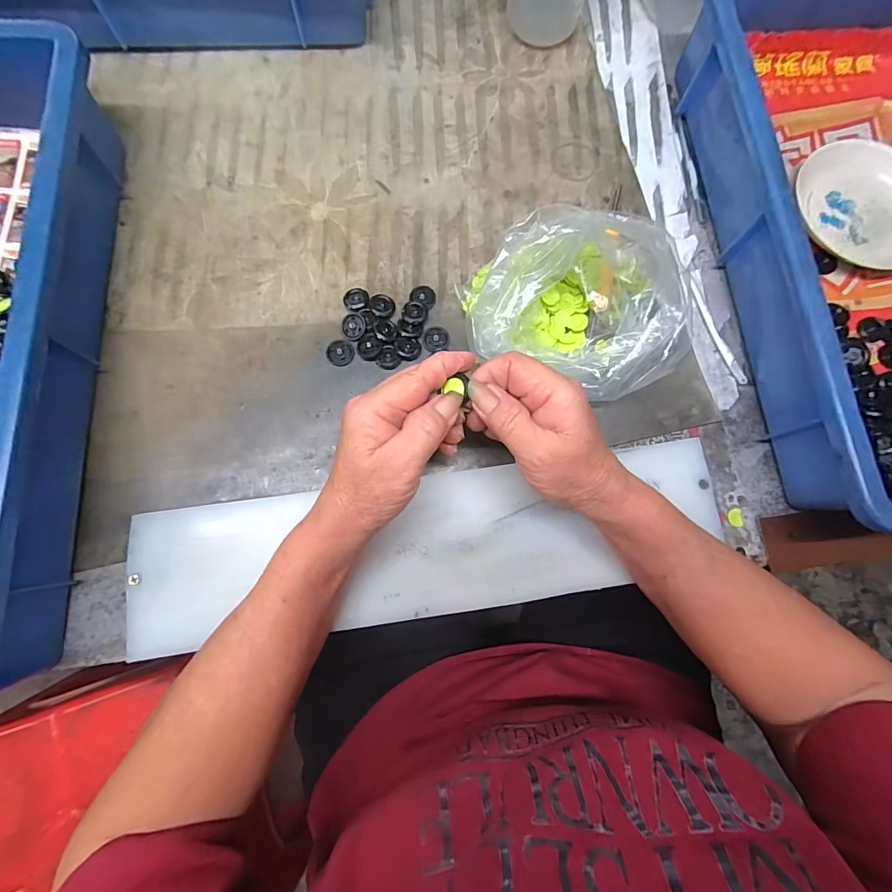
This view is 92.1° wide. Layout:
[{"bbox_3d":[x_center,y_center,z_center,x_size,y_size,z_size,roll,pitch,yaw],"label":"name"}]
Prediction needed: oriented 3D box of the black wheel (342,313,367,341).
[{"bbox_3d":[-0.070,-0.091,0.328,0.018,0.004,0.021,-19,80,-5],"label":"black wheel"}]

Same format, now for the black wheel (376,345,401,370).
[{"bbox_3d":[-0.043,-0.067,0.324,0.017,0.004,0.018,0,79,-1],"label":"black wheel"}]

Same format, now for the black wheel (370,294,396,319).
[{"bbox_3d":[-0.049,-0.108,0.334,0.019,0.004,0.020,0,79,-1],"label":"black wheel"}]

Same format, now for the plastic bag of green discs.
[{"bbox_3d":[0.091,-0.097,0.299,0.143,0.077,0.102,19,79,3],"label":"plastic bag of green discs"}]

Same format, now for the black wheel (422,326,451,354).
[{"bbox_3d":[-0.007,-0.084,0.332,0.020,0.007,0.021,0,79,-1],"label":"black wheel"}]

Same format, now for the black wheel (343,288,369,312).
[{"bbox_3d":[-0.069,-0.113,0.334,0.019,0.006,0.018,0,79,-1],"label":"black wheel"}]

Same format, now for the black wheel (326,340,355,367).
[{"bbox_3d":[-0.080,-0.071,0.325,0.021,0.004,0.021,0,79,-1],"label":"black wheel"}]

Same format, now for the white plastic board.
[{"bbox_3d":[-0.007,0.066,0.295,0.400,0.014,0.093,-8,79,-2],"label":"white plastic board"}]

